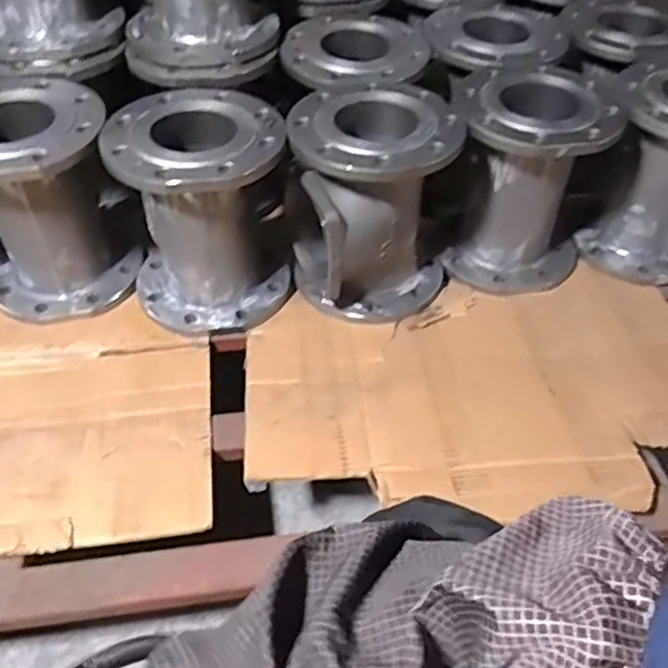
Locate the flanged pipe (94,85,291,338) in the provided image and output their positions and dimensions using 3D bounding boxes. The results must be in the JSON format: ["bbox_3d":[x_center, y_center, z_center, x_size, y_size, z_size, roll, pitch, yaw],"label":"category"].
[{"bbox_3d":[-0.169,-0.159,0.841,0.206,0.250,0.195,-12,48,-12],"label":"flanged pipe"}]

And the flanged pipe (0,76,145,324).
[{"bbox_3d":[-0.383,-0.173,0.842,0.200,0.245,0.201,-24,52,-22],"label":"flanged pipe"}]

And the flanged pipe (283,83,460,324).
[{"bbox_3d":[0.050,-0.178,0.872,0.214,0.242,0.220,3,47,2],"label":"flanged pipe"}]

